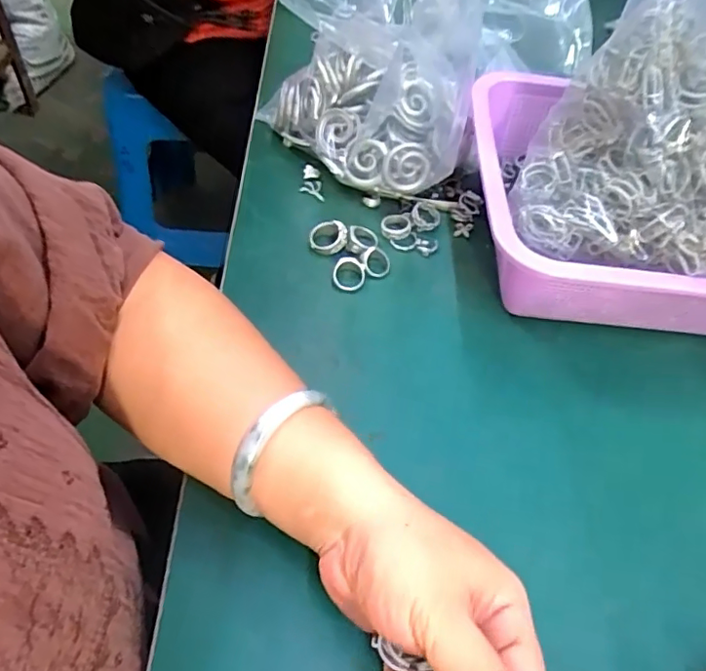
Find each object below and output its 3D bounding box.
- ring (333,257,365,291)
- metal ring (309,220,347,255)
[{"bbox_3d":[-0.003,-0.045,0.407,0.026,0.005,0.026,1,77,-4],"label":"ring"},{"bbox_3d":[-0.019,-0.074,0.425,0.028,0.008,0.027,9,87,10],"label":"metal ring"}]

